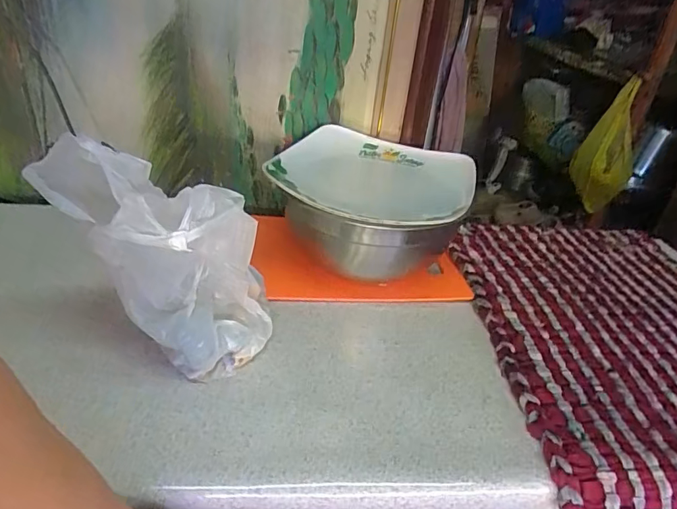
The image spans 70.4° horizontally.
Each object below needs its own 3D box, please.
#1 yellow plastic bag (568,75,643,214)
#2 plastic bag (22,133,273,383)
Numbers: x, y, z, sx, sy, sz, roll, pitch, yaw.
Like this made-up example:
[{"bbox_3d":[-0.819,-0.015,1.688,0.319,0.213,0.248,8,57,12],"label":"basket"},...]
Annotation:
[{"bbox_3d":[0.885,-0.354,1.574,0.179,0.394,0.125,-15,38,-31],"label":"yellow plastic bag"},{"bbox_3d":[-0.149,-0.001,0.417,0.162,0.193,0.118,21,35,21],"label":"plastic bag"}]

